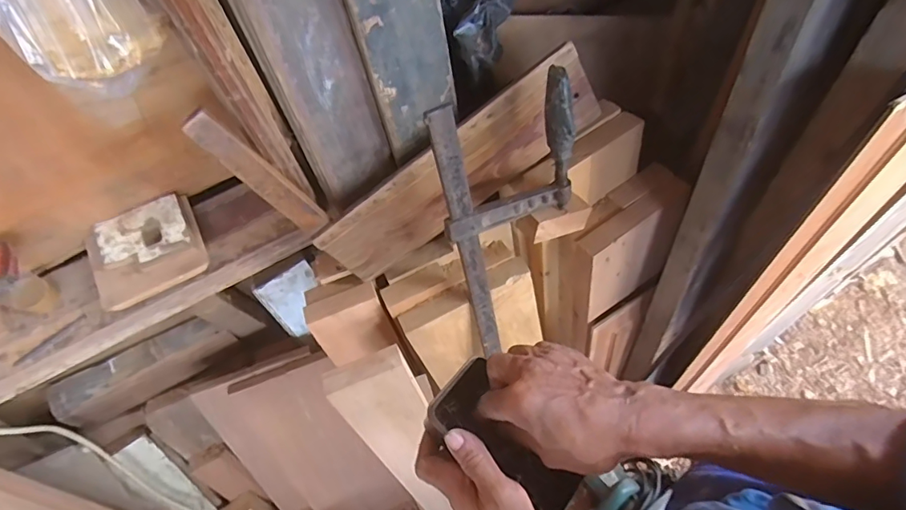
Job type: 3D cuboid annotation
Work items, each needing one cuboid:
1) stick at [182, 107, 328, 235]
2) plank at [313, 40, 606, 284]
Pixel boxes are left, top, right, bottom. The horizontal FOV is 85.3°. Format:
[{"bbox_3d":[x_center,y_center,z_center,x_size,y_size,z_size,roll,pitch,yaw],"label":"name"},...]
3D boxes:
[{"bbox_3d":[-0.223,-0.092,0.576,0.037,0.187,0.017,-35,40,7],"label":"stick"},{"bbox_3d":[0.008,-0.103,0.643,0.395,0.131,0.019,-34,46,6],"label":"plank"}]

